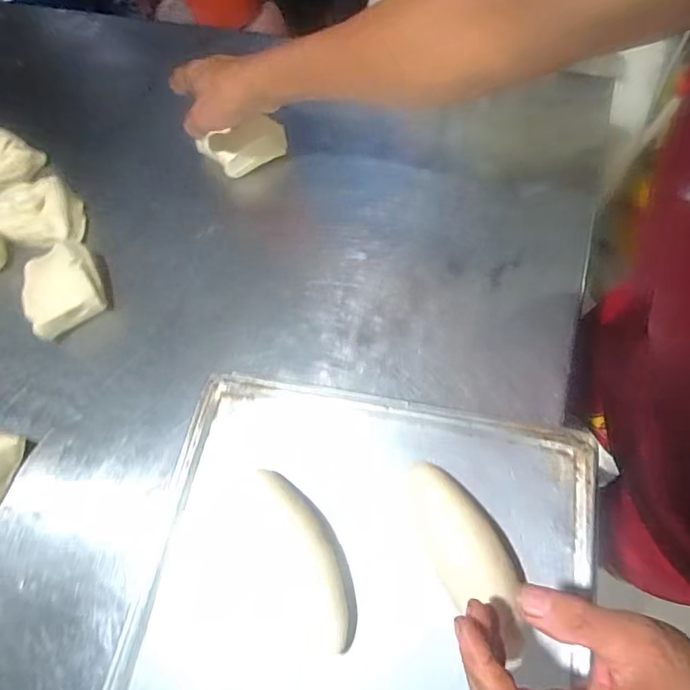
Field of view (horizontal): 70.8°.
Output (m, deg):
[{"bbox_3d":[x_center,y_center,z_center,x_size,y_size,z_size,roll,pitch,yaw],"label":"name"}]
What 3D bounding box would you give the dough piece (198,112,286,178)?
[{"bbox_3d":[-0.117,-0.232,0.566,0.099,0.035,0.046,-19,60,-9],"label":"dough piece"}]

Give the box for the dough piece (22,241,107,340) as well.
[{"bbox_3d":[-0.294,-0.059,0.507,0.078,0.036,0.094,-30,65,-6],"label":"dough piece"}]

